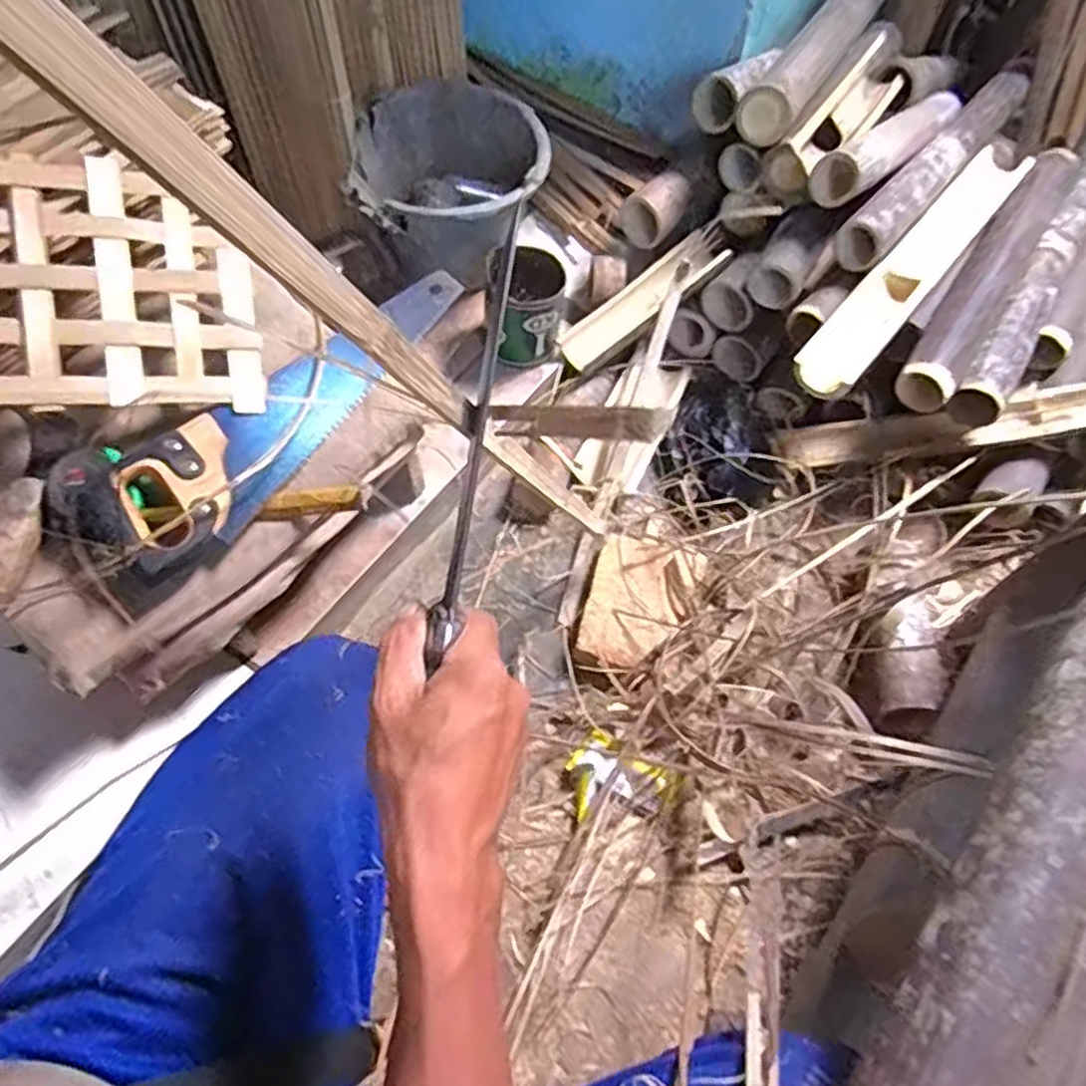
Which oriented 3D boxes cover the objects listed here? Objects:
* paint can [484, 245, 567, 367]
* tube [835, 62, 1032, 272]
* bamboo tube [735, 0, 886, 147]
[{"bbox_3d":[-0.024,-0.301,0.963,0.098,0.113,0.096,-1,60,-3],"label":"paint can"},{"bbox_3d":[0.529,-0.511,0.995,0.063,0.050,0.491,37,65,17],"label":"tube"},{"bbox_3d":[0.385,-0.670,1.008,0.066,0.065,0.471,31,63,14],"label":"bamboo tube"}]

